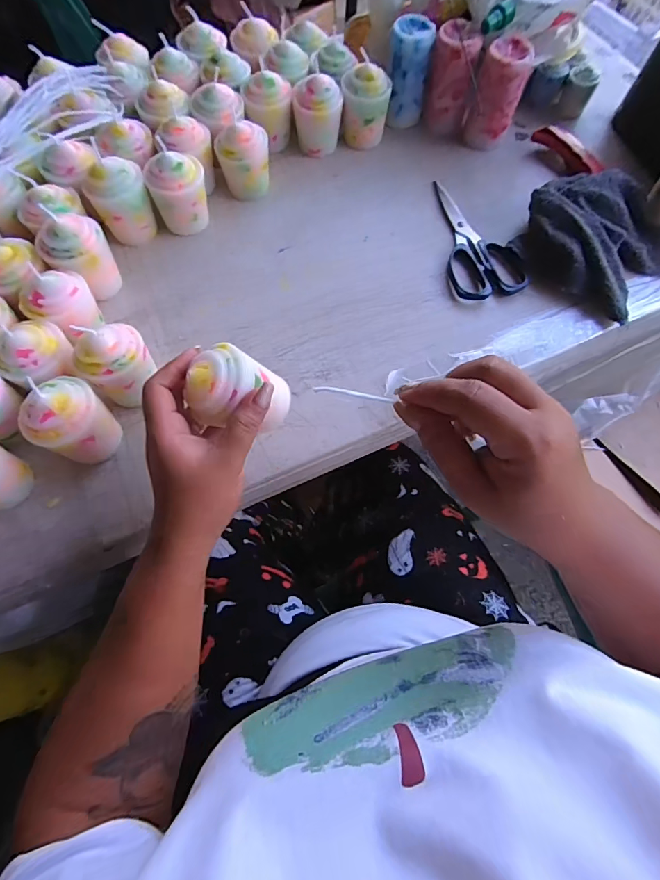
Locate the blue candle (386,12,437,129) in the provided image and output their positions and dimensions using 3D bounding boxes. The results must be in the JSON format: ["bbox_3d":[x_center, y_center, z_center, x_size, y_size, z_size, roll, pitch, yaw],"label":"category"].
[{"bbox_3d":[0.093,-0.443,0.510,0.045,0.091,0.045,6,69,1],"label":"blue candle"}]

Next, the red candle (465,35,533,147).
[{"bbox_3d":[0.197,-0.403,0.497,0.050,0.094,0.050,25,71,8],"label":"red candle"}]

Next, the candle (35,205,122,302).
[{"bbox_3d":[-0.238,-0.177,0.403,0.050,0.070,0.057,25,71,9],"label":"candle"}]

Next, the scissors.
[{"bbox_3d":[0.150,-0.229,0.470,0.077,0.011,0.175,-15,70,-6],"label":"scissors"}]

